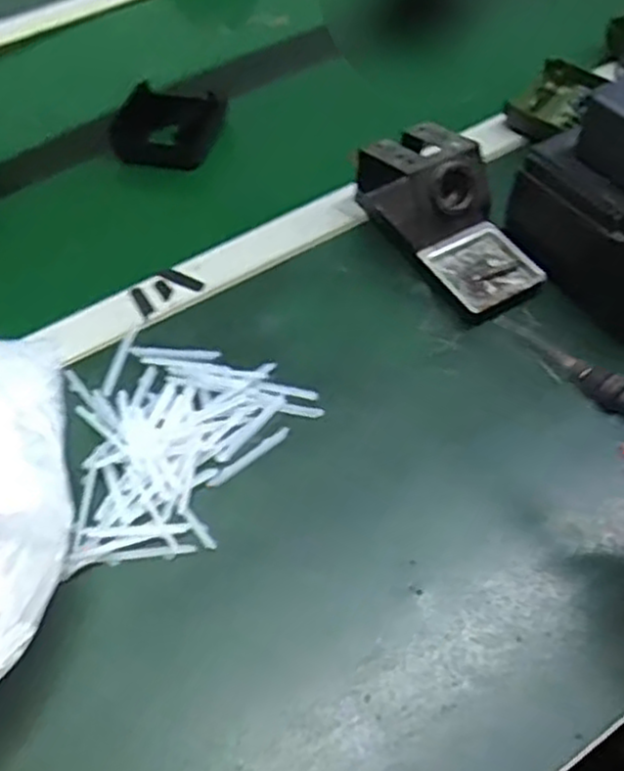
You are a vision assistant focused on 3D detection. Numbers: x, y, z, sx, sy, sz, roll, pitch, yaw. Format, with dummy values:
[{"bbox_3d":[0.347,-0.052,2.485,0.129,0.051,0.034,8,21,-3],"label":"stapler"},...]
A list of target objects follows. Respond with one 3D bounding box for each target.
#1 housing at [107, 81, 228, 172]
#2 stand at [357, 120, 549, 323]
[{"bbox_3d":[-0.134,-0.237,0.704,0.084,0.035,0.089,17,57,10],"label":"housing"},{"bbox_3d":[0.105,-0.132,0.591,0.075,0.077,0.163,-27,59,-19],"label":"stand"}]

